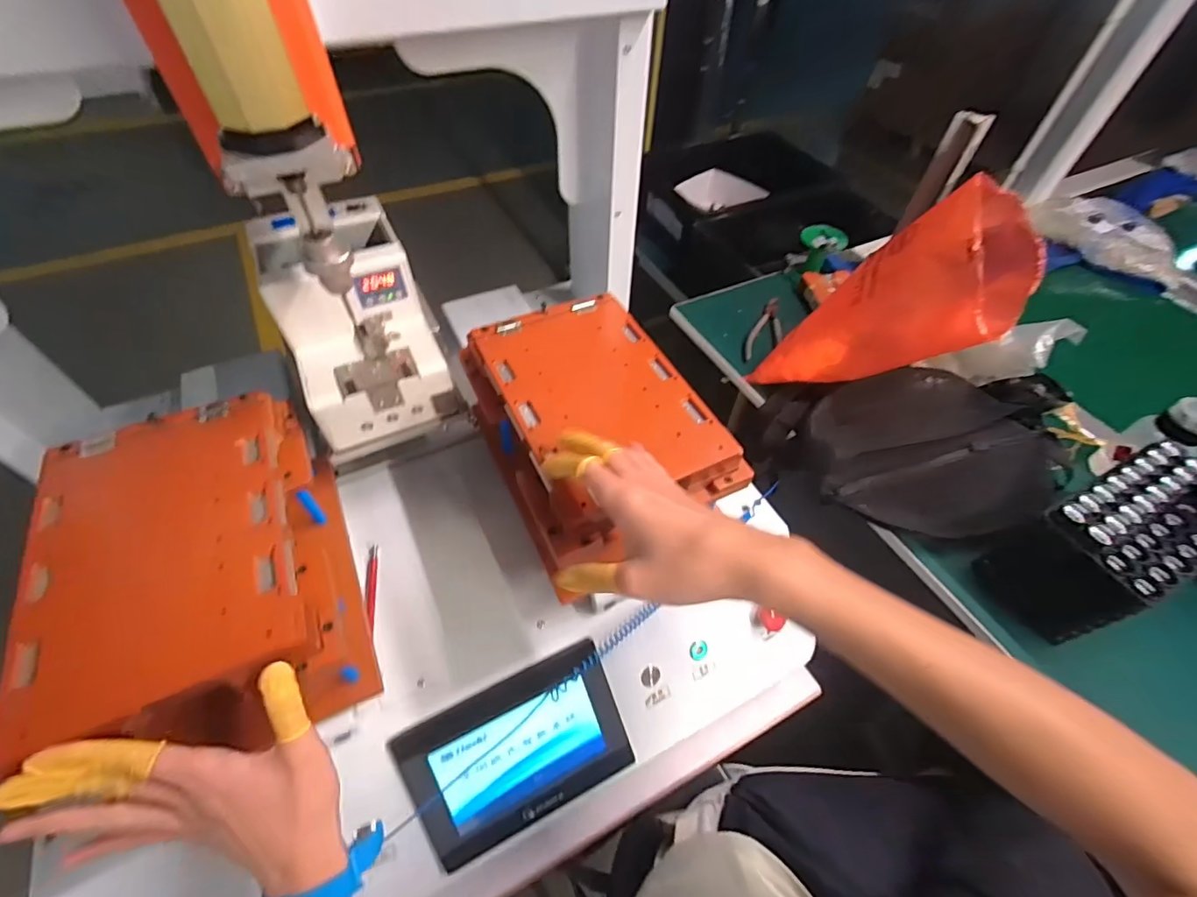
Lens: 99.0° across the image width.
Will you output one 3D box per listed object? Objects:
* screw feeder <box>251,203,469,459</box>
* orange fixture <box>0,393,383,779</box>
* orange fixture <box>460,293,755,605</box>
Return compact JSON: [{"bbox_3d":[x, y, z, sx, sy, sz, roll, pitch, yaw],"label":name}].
[{"bbox_3d":[-0.242,-0.127,0.529,0.140,0.151,0.192,-21,56,-17],"label":"screw feeder"},{"bbox_3d":[-0.312,0.104,0.417,0.175,0.129,0.258,-20,56,-17],"label":"orange fixture"},{"bbox_3d":[-0.012,-0.032,0.482,0.189,0.048,0.256,-23,57,-19],"label":"orange fixture"}]

